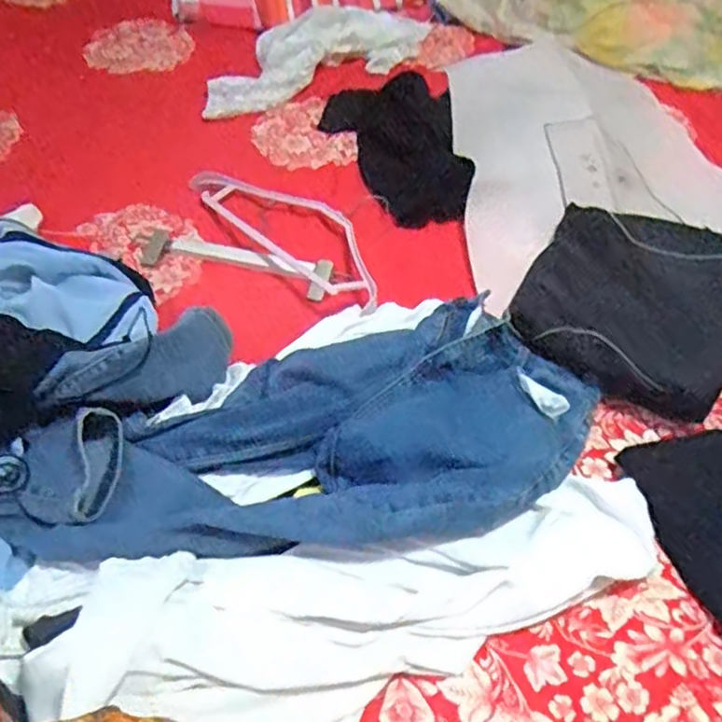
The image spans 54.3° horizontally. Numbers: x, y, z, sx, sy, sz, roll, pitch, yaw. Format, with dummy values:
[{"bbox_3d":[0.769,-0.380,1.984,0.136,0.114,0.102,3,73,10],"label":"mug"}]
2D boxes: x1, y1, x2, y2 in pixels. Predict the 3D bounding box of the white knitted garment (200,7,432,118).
[{"bbox_3d":[-0.079,-0.588,1.299,0.198,0.065,0.516,36,56,26],"label":"white knitted garment"}]

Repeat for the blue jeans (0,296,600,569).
[{"bbox_3d":[-0.036,0.086,0.684,0.611,0.073,0.243,-14,50,-14],"label":"blue jeans"}]

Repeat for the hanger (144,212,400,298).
[{"bbox_3d":[-0.172,-0.127,0.959,0.269,0.032,0.075,9,49,6],"label":"hanger"}]

